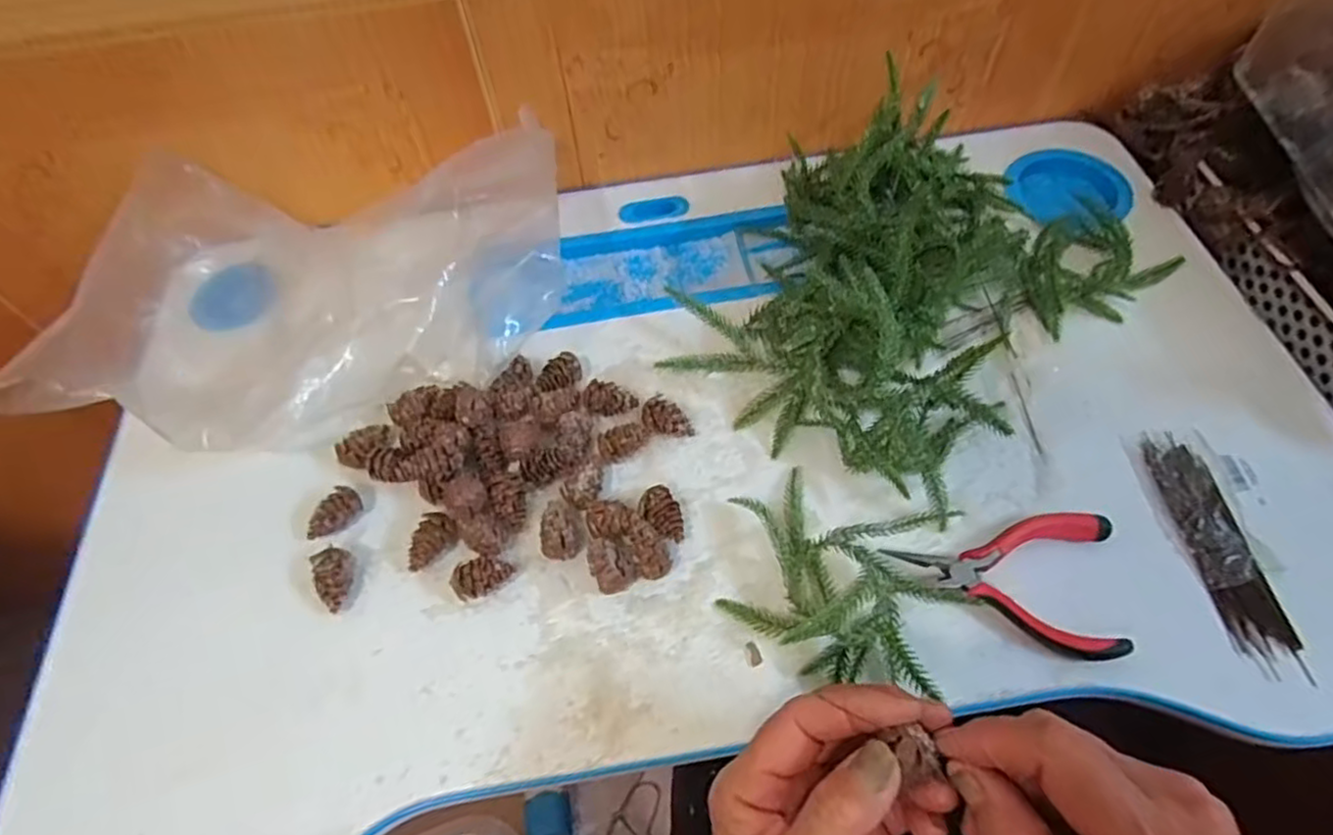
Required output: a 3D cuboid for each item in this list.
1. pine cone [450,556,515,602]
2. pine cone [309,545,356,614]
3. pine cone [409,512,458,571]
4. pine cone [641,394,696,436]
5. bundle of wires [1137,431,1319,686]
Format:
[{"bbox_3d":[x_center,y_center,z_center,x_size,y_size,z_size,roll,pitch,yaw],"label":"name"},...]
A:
[{"bbox_3d":[-0.105,0.093,0.403,0.033,0.023,0.018,-17,59,-7],"label":"pine cone"},{"bbox_3d":[-0.195,0.094,0.411,0.020,0.021,0.038,-19,59,-8],"label":"pine cone"},{"bbox_3d":[-0.142,0.075,0.417,0.019,0.022,0.035,37,67,23],"label":"pine cone"},{"bbox_3d":[0.001,0.002,0.453,0.035,0.022,0.021,29,64,20],"label":"pine cone"},{"bbox_3d":[0.314,0.070,0.396,0.032,0.010,0.143,-7,58,-1],"label":"bundle of wires"}]

